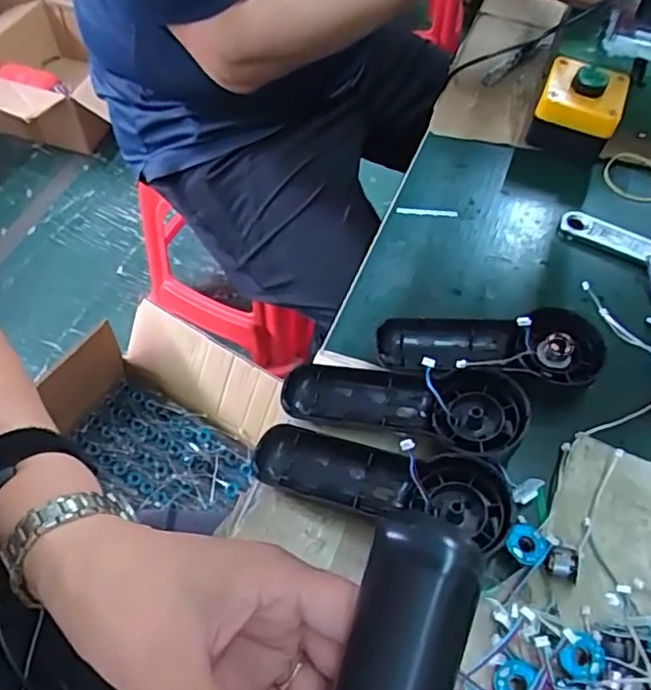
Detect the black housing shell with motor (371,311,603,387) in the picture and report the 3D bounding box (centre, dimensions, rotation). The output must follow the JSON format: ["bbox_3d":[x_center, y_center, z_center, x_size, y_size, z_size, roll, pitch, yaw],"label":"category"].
[{"bbox_3d":[0.110,0.003,0.419,0.150,0.043,0.056,4,56,1],"label":"black housing shell with motor"}]

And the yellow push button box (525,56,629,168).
[{"bbox_3d":[0.225,-0.211,0.555,0.072,0.064,0.072,18,57,11],"label":"yellow push button box"}]

